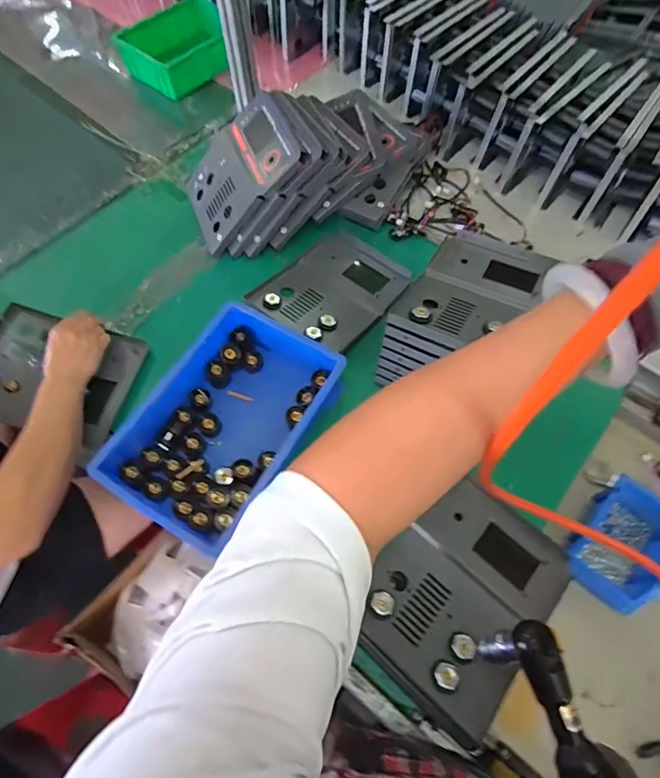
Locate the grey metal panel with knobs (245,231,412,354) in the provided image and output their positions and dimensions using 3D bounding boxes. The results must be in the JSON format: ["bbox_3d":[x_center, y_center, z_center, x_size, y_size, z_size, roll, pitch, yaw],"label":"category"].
[{"bbox_3d":[0.007,-0.168,0.755,0.184,0.031,0.224,33,67,15],"label":"grey metal panel with knobs"}]

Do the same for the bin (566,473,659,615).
[{"bbox_3d":[0.405,0.212,0.633,0.107,0.080,0.159,36,68,16],"label":"bin"}]

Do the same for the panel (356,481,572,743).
[{"bbox_3d":[0.153,0.231,0.524,0.179,0.041,0.241,40,69,17],"label":"panel"}]

